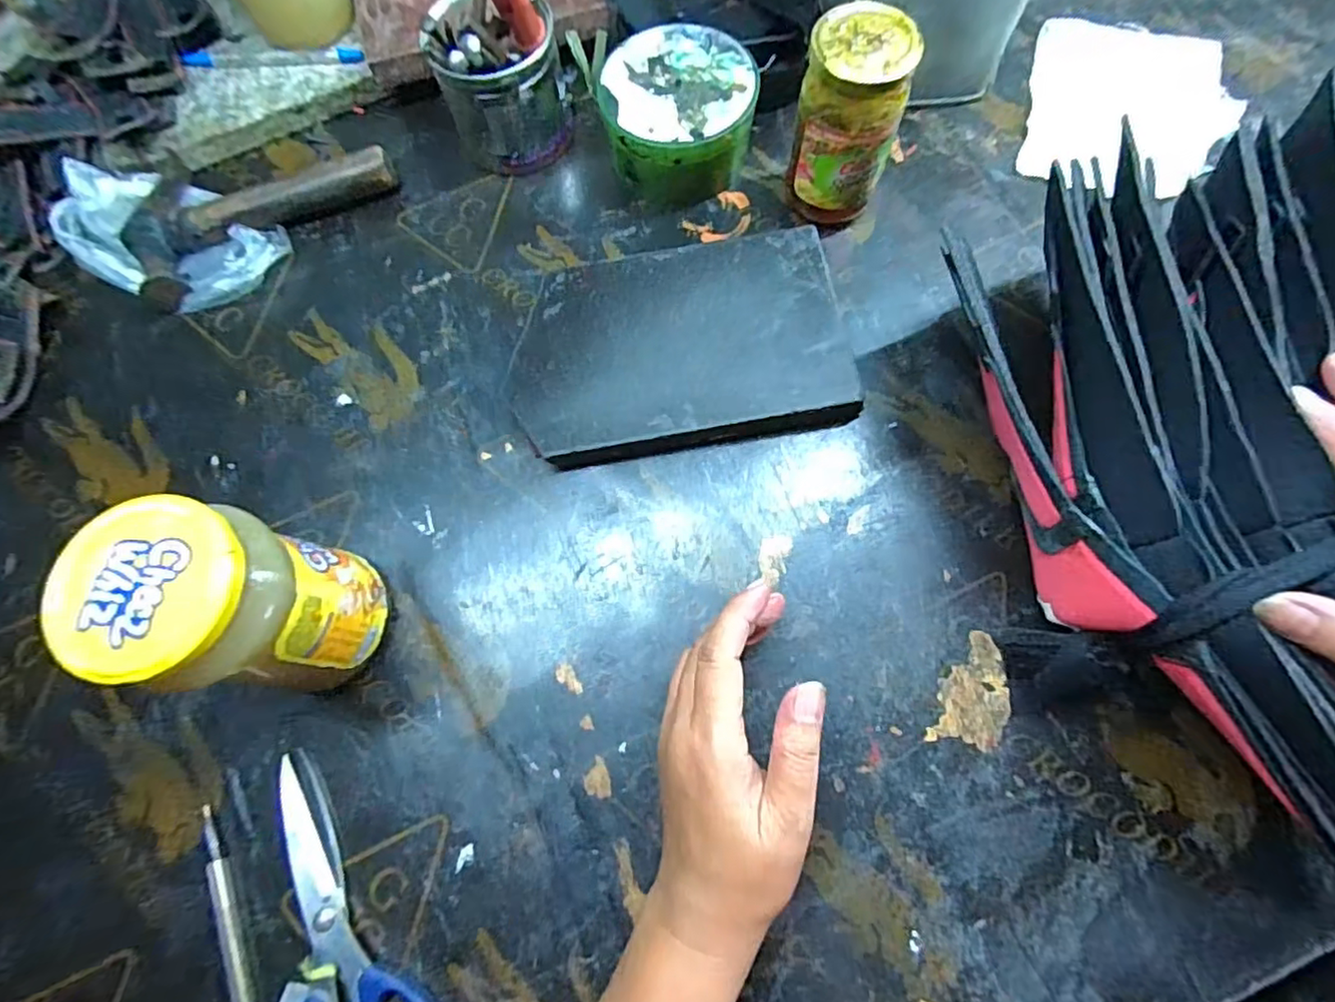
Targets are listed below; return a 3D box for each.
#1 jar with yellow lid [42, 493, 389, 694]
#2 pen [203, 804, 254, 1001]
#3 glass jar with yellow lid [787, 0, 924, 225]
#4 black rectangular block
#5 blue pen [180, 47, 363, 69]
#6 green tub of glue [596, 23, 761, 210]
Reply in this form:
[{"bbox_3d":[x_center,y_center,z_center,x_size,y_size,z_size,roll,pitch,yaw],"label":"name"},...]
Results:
[{"bbox_3d":[-0.198,0.053,0.293,0.070,0.136,0.071,-1,73,2],"label":"jar with yellow lid"},{"bbox_3d":[-0.224,0.222,0.310,0.011,0.011,0.127,-27,74,-6],"label":"pen"},{"bbox_3d":[0.112,-0.230,0.380,0.059,0.114,0.056,-1,73,2],"label":"glass jar with yellow lid"},{"bbox_3d":[0.008,-0.098,0.390,0.203,0.025,0.133,-9,73,-1],"label":"black rectangular block"},{"bbox_3d":[-0.300,-0.338,0.464,0.140,0.005,0.015,2,73,3],"label":"blue pen"},{"bbox_3d":[0.008,-0.264,0.423,0.100,0.057,0.097,-1,73,2],"label":"green tub of glue"}]

